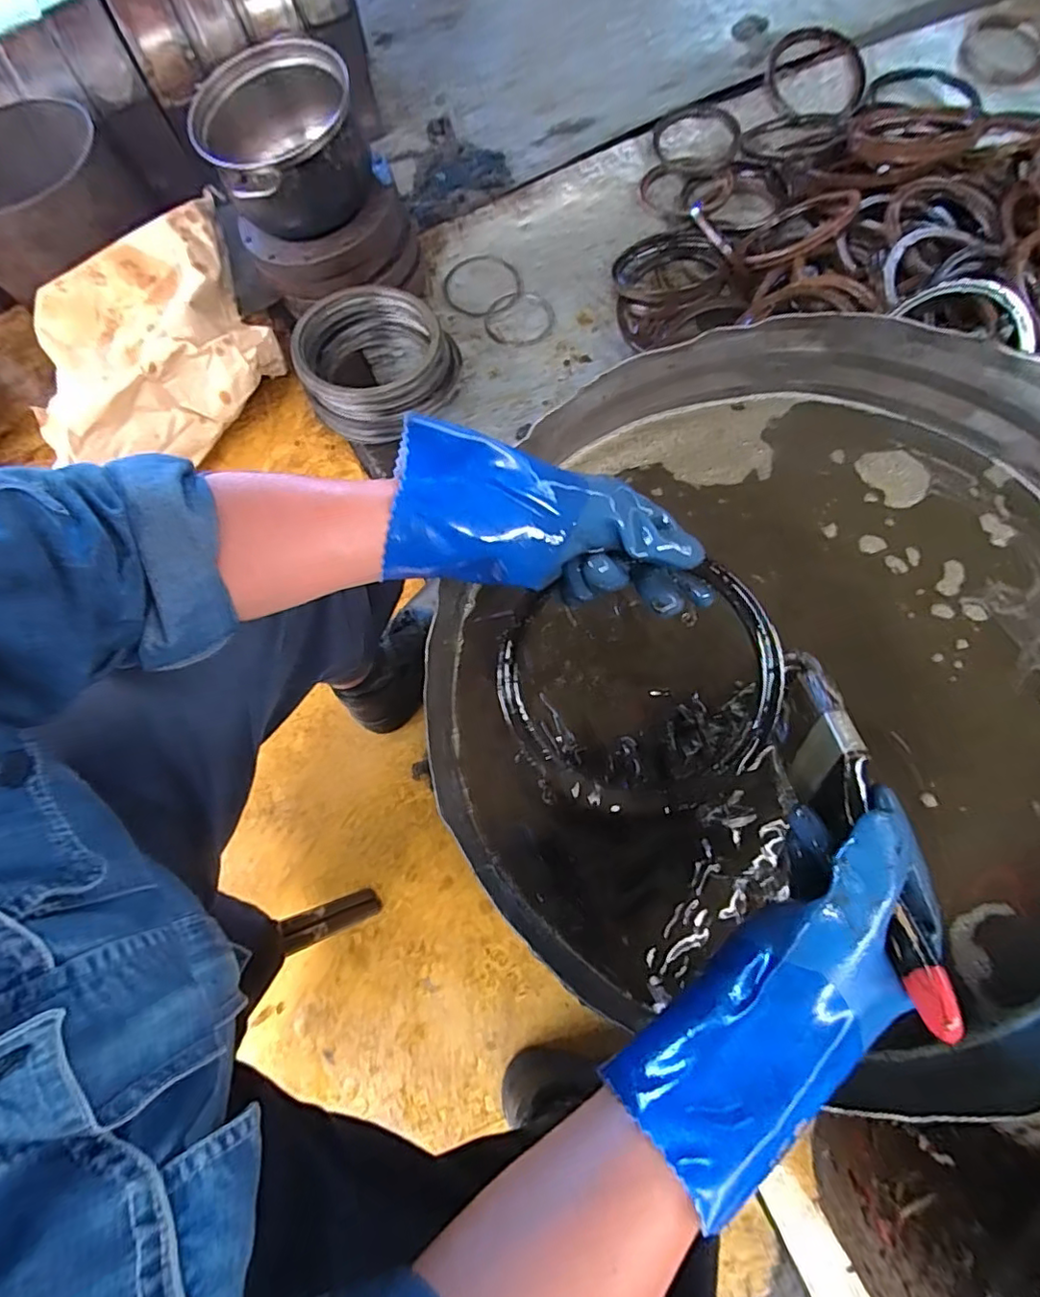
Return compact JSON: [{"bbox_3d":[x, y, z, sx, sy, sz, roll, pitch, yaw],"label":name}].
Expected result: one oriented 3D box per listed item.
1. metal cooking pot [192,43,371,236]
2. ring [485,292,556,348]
[{"bbox_3d":[-0.343,-0.729,0.847,0.216,0.129,0.224,-28,72,-3],"label":"metal cooking pot"},{"bbox_3d":[0.002,-0.557,0.983,0.125,0.004,0.113,-38,73,-7],"label":"ring"}]

